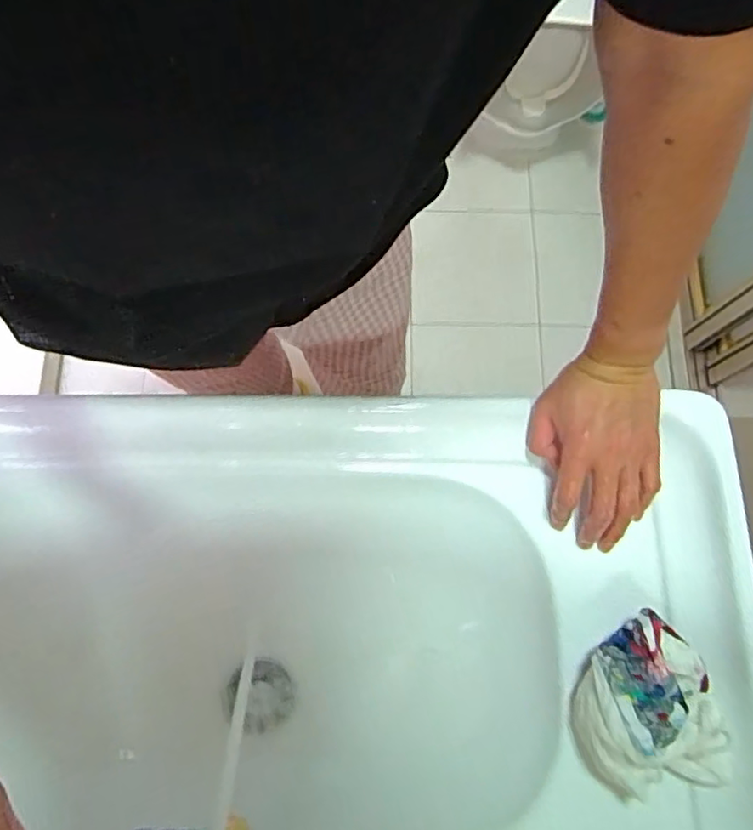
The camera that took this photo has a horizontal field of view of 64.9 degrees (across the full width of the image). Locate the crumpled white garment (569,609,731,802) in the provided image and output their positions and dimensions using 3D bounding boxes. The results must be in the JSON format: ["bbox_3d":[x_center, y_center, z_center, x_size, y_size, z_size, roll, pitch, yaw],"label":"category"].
[{"bbox_3d":[0.200,0.220,0.437,0.098,0.076,0.131,-16,76,-6],"label":"crumpled white garment"}]

